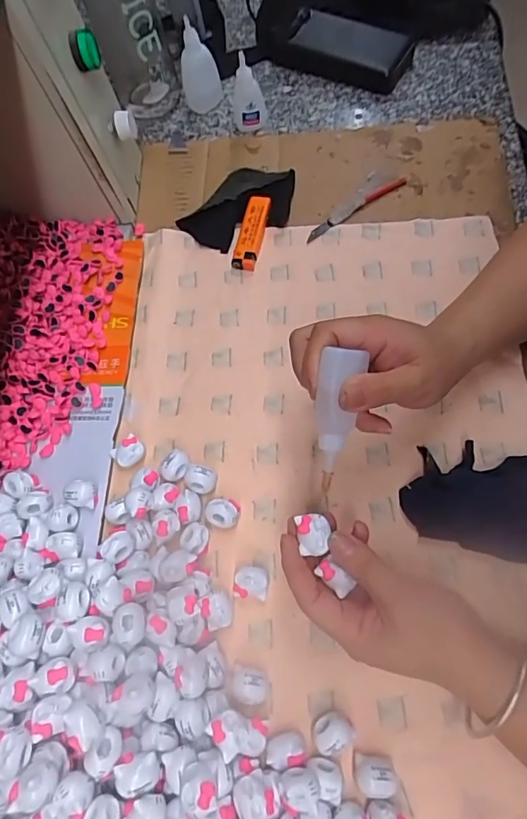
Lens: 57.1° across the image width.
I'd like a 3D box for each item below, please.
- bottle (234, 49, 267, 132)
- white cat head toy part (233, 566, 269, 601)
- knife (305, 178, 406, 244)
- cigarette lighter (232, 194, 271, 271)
[{"bbox_3d":[-0.016,-0.342,0.522,0.035,0.073,0.023,4,66,3],"label":"bottle"},{"bbox_3d":[-0.009,0.126,0.352,0.024,0.014,0.021,4,71,6],"label":"white cat head toy part"},{"bbox_3d":[0.093,-0.203,0.487,0.117,0.012,0.012,-31,70,-12],"label":"knife"},{"bbox_3d":[-0.012,-0.176,0.481,0.024,0.009,0.079,13,79,6],"label":"cigarette lighter"}]

